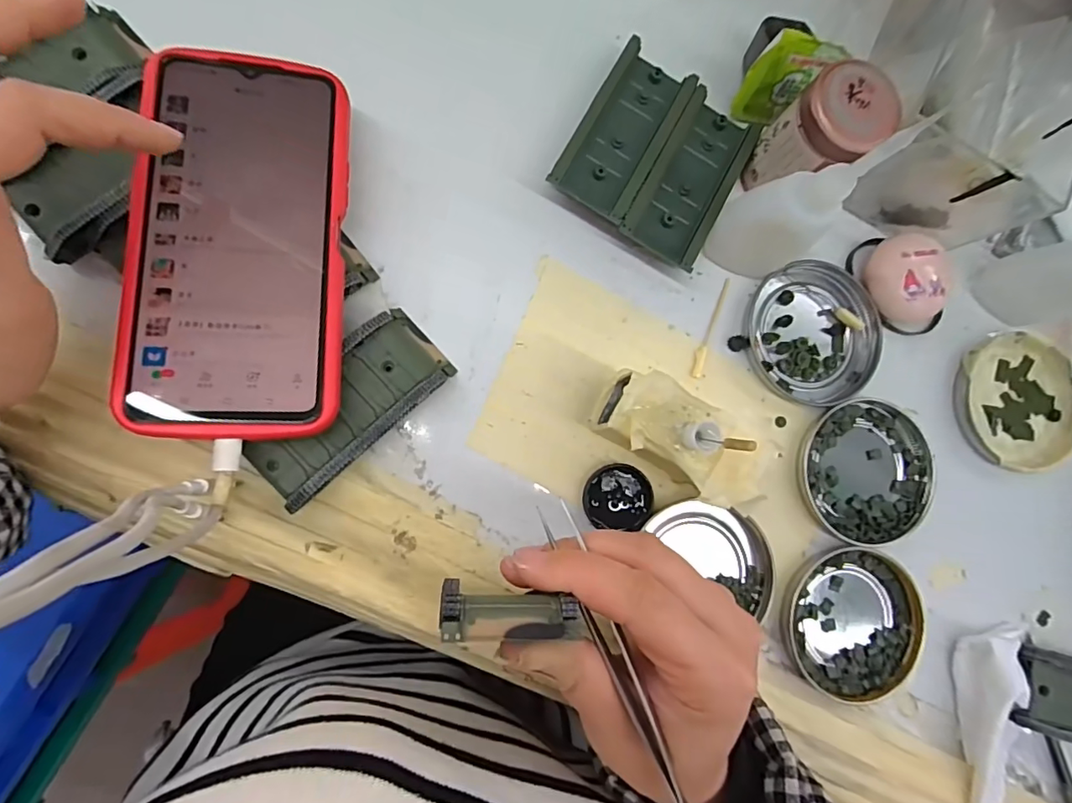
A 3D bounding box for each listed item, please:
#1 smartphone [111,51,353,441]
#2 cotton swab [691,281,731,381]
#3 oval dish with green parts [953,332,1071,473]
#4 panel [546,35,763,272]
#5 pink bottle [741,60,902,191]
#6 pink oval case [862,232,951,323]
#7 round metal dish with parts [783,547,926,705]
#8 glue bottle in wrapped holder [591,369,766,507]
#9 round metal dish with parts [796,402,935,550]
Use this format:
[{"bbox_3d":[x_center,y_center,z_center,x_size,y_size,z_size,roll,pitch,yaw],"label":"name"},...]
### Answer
[{"bbox_3d":[-0.125,-0.069,0.223,0.080,0.010,0.166,1,81,-9],"label":"smartphone"},{"bbox_3d":[0.096,-0.041,0.285,0.007,0.004,0.059,21,81,-7],"label":"cotton swab"},{"bbox_3d":[0.287,-0.001,0.311,0.077,0.014,0.078,-8,86,-11],"label":"oval dish with green parts"},{"bbox_3d":[0.063,-0.129,0.280,0.088,0.018,0.094,28,80,-6],"label":"panel"},{"bbox_3d":[0.139,-0.132,0.265,0.044,0.059,0.040,1,84,-10],"label":"pink bottle"},{"bbox_3d":[0.209,-0.069,0.295,0.041,0.024,0.047,-5,85,-10],"label":"pink oval case"},{"bbox_3d":[0.171,0.119,0.282,0.078,0.007,0.076,1,84,-10],"label":"round metal dish with parts"},{"bbox_3d":[0.069,0.019,0.258,0.086,0.049,0.041,31,80,-6],"label":"glue bottle in wrapped holder"},{"bbox_3d":[0.184,0.039,0.291,0.076,0.009,0.076,1,84,-10],"label":"round metal dish with parts"}]

